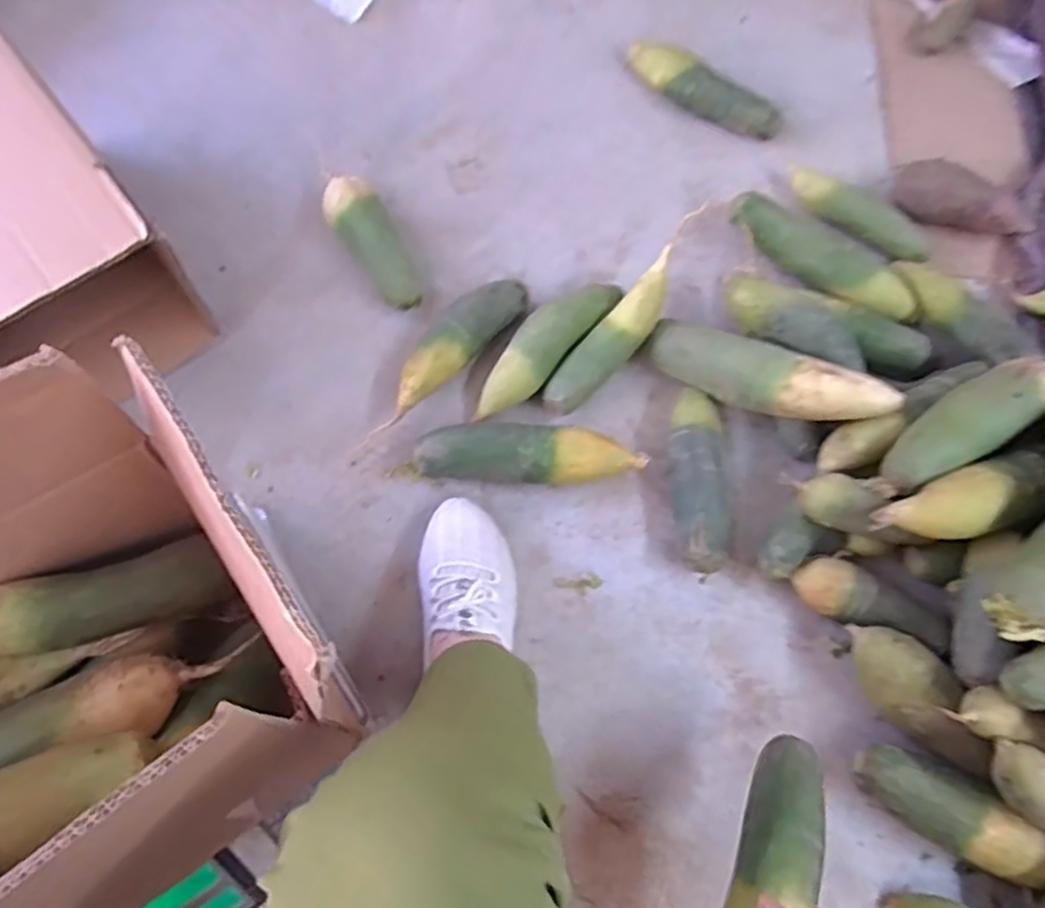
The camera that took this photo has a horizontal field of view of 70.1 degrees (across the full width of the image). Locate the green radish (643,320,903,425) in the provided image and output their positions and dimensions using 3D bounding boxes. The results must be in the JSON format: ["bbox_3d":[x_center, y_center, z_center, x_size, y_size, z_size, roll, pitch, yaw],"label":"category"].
[{"bbox_3d":[0.241,-0.080,0.747,0.243,0.050,0.058,20,67,24],"label":"green radish"}]

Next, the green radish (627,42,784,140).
[{"bbox_3d":[0.233,-0.475,0.972,0.217,0.054,0.049,31,70,9],"label":"green radish"}]

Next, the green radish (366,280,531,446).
[{"bbox_3d":[-0.084,-0.105,0.797,0.054,0.061,0.237,39,71,12],"label":"green radish"}]

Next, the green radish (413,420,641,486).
[{"bbox_3d":[0.006,0.002,0.756,0.224,0.062,0.059,2,68,-2],"label":"green radish"}]

